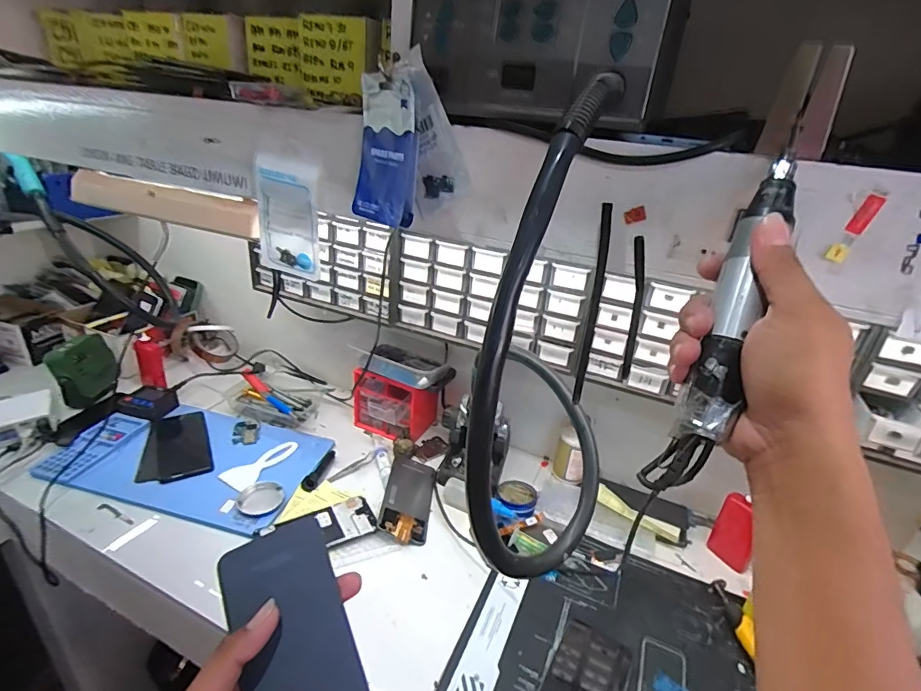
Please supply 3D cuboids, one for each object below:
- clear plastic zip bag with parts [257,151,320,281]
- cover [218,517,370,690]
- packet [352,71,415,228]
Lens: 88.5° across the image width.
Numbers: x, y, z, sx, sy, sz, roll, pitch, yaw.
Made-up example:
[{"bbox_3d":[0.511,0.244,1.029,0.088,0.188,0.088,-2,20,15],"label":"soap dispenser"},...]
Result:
[{"bbox_3d":[-0.192,-0.134,0.518,0.084,0.136,0.020,22,34,8],"label":"clear plastic zip bag with parts"},{"bbox_3d":[-0.103,0.203,0.303,0.070,0.010,0.163,-21,71,-12],"label":"cover"},{"bbox_3d":[-0.068,-0.169,0.414,0.022,0.117,0.072,-15,33,-36],"label":"packet"}]

